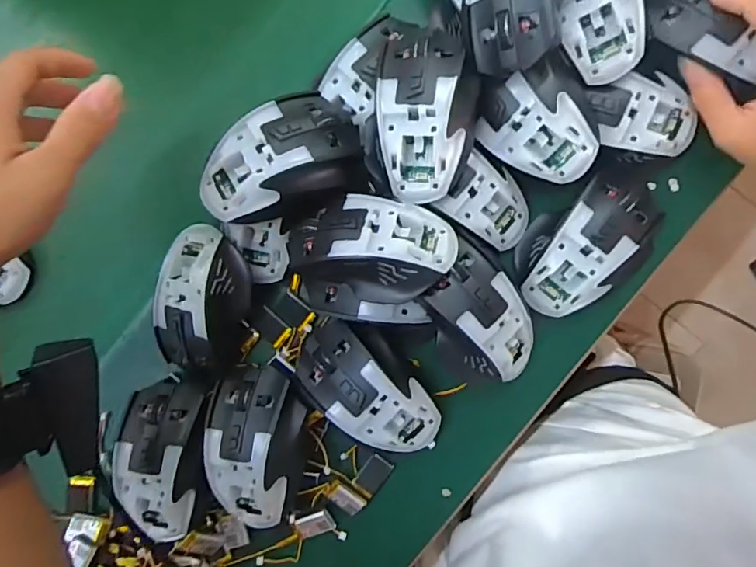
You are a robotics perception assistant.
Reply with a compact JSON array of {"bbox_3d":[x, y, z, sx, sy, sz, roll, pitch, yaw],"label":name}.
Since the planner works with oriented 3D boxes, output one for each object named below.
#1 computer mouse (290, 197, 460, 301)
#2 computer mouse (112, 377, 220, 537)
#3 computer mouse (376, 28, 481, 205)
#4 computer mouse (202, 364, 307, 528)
[{"bbox_3d":[-0.006,-0.025,0.348,0.113,0.053,0.066,14,90,5],"label":"computer mouse"},{"bbox_3d":[-0.160,0.136,0.384,0.073,0.035,0.119,-6,88,5],"label":"computer mouse"},{"bbox_3d":[0.035,-0.114,0.347,0.067,0.043,0.113,-2,89,5],"label":"computer mouse"},{"bbox_3d":[-0.090,0.117,0.372,0.070,0.035,0.112,5,89,5],"label":"computer mouse"}]

